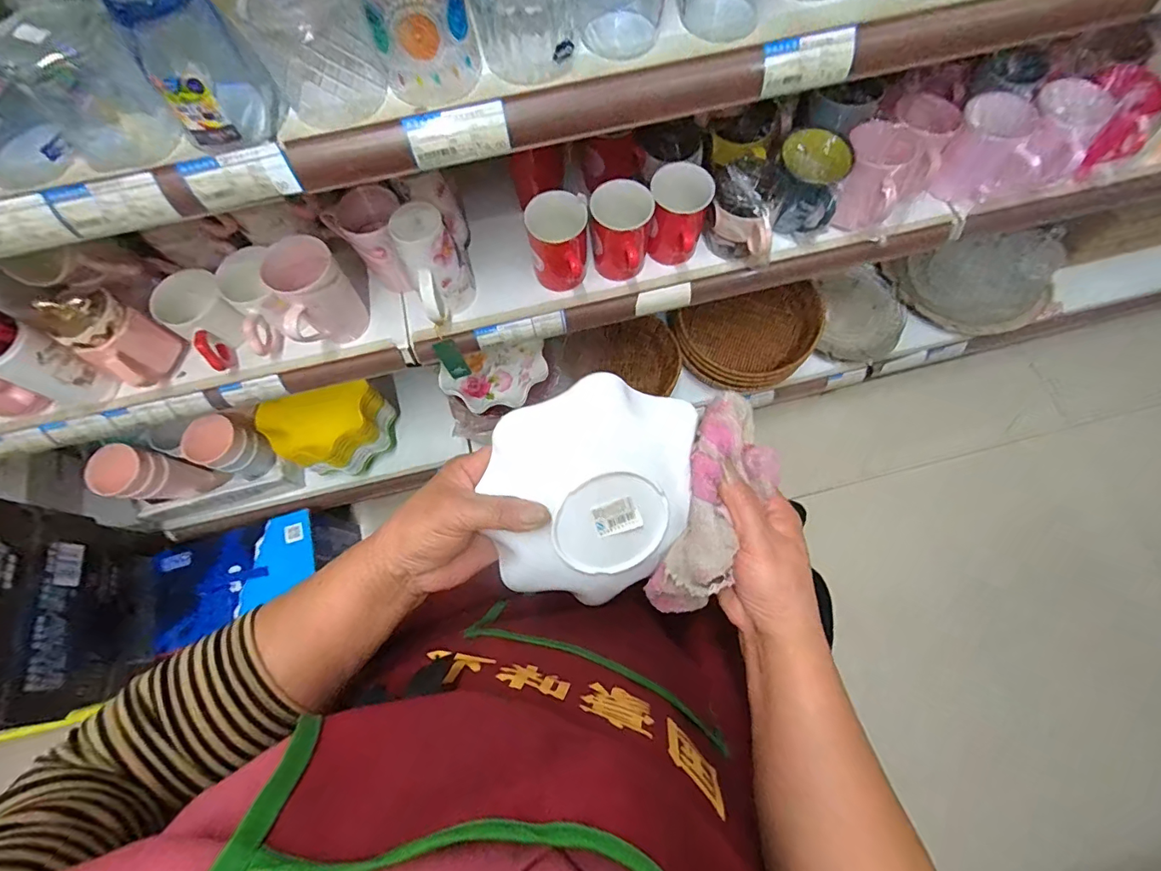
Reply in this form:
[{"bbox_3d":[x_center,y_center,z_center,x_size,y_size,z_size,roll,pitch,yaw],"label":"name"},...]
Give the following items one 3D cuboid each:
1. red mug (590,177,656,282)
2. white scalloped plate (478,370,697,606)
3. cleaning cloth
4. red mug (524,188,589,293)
[{"bbox_3d":[0.047,-0.252,0.639,0.077,0.118,0.082,21,72,9],"label":"red mug"},{"bbox_3d":[0.004,0.043,0.337,0.136,0.035,0.162,18,98,-4],"label":"white scalloped plate"},{"bbox_3d":[0.095,0.053,0.346,0.073,0.050,0.157,19,90,8],"label":"cleaning cloth"},{"bbox_3d":[-0.031,-0.239,0.639,0.076,0.109,0.088,9,71,5],"label":"red mug"}]

